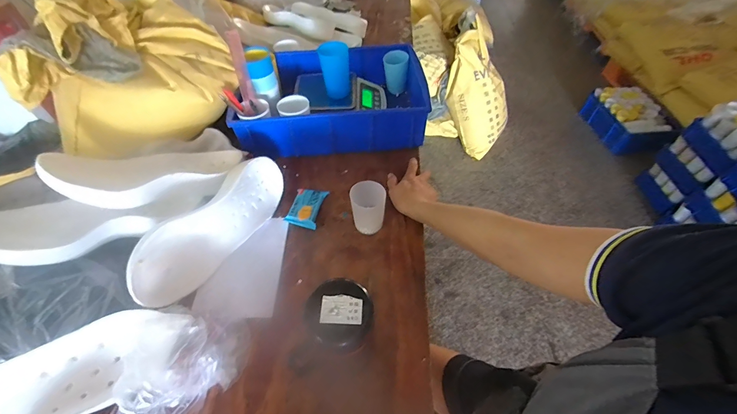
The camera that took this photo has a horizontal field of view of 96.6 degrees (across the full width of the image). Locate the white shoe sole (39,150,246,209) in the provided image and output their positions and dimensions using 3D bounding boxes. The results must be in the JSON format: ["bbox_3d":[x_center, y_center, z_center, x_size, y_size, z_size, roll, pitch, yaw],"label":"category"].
[{"bbox_3d":[-0.359,-0.062,0.557,0.282,0.052,0.104,-17,51,-37],"label":"white shoe sole"}]

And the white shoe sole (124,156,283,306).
[{"bbox_3d":[-0.258,0.031,0.552,0.045,0.113,0.296,3,38,33],"label":"white shoe sole"}]

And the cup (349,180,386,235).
[{"bbox_3d":[-0.001,-0.001,0.570,0.057,0.087,0.053,-1,51,0],"label":"cup"}]

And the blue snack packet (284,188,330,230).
[{"bbox_3d":[-0.116,-0.001,0.616,0.057,0.013,0.086,8,52,7],"label":"blue snack packet"}]

